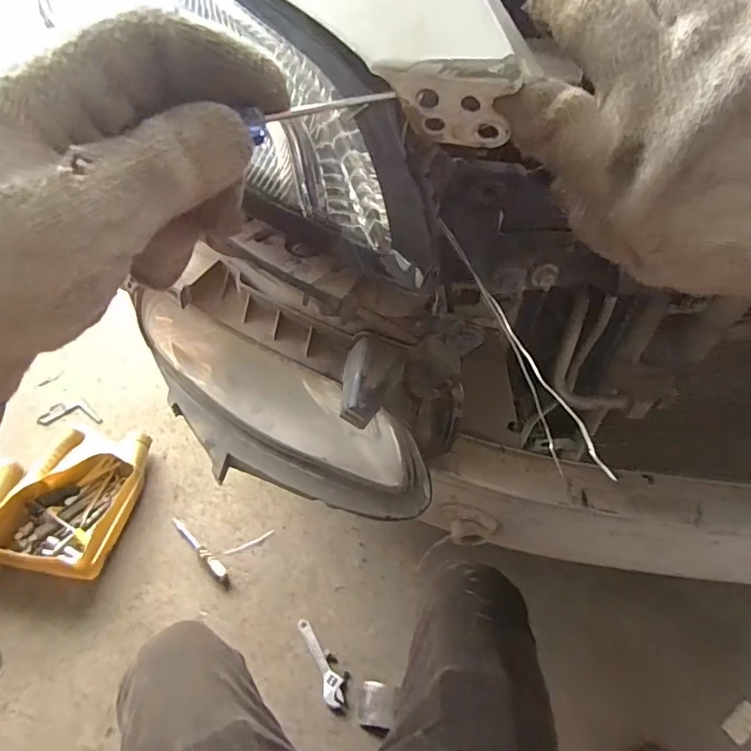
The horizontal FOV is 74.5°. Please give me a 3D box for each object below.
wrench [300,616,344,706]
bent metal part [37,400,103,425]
[{"bbox_3d":[-0.092,0.487,0.844,0.035,0.011,0.148,-23,56,-17],"label":"wrench"},{"bbox_3d":[-0.709,0.085,1.158,0.143,0.012,0.065,1,56,-6],"label":"bent metal part"}]

